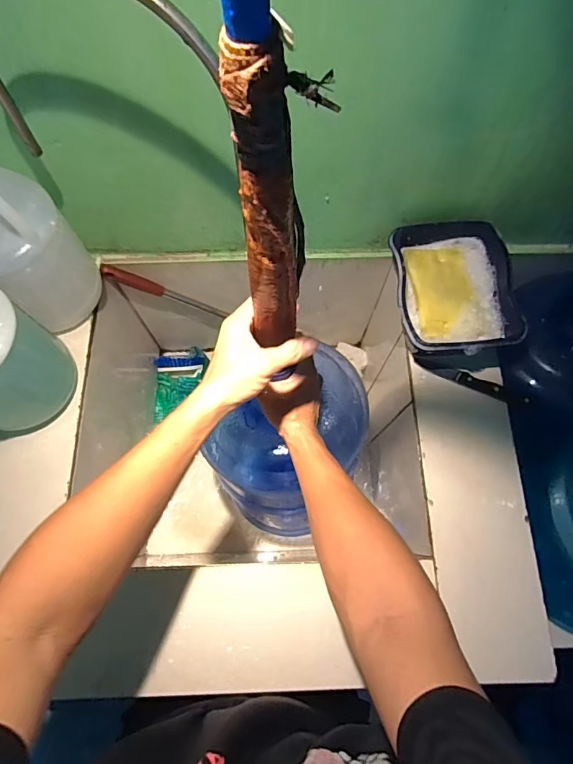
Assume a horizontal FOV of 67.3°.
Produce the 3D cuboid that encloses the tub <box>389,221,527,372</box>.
[{"bbox_3d":[0.239,-0.128,0.642,0.162,0.082,0.208,-1,71,-1],"label":"tub"}]

